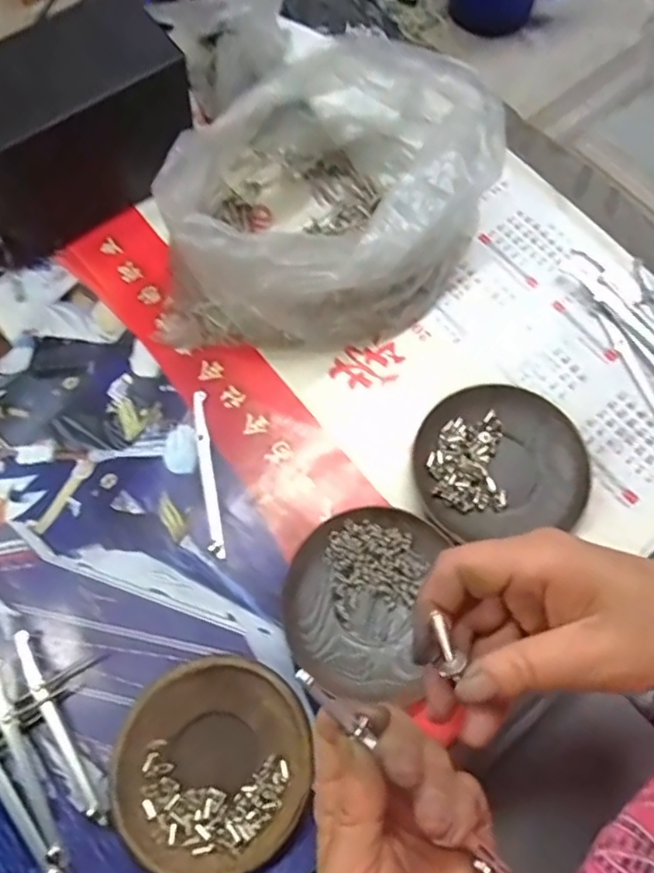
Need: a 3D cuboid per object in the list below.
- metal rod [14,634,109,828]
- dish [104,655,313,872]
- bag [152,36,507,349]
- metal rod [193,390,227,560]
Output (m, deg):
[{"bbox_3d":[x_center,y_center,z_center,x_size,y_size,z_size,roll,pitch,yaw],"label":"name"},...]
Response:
[{"bbox_3d":[-0.163,0.173,0.366,0.011,0.004,0.120,-29,72,-10],"label":"metal rod"},{"bbox_3d":[-0.068,0.189,0.355,0.112,0.016,0.109,0,70,0],"label":"dish"},{"bbox_3d":[-0.007,-0.163,0.441,0.213,0.103,0.221,22,71,7],"label":"bag"},{"bbox_3d":[-0.083,0.024,0.425,0.010,0.005,0.123,-10,70,-4],"label":"metal rod"}]

